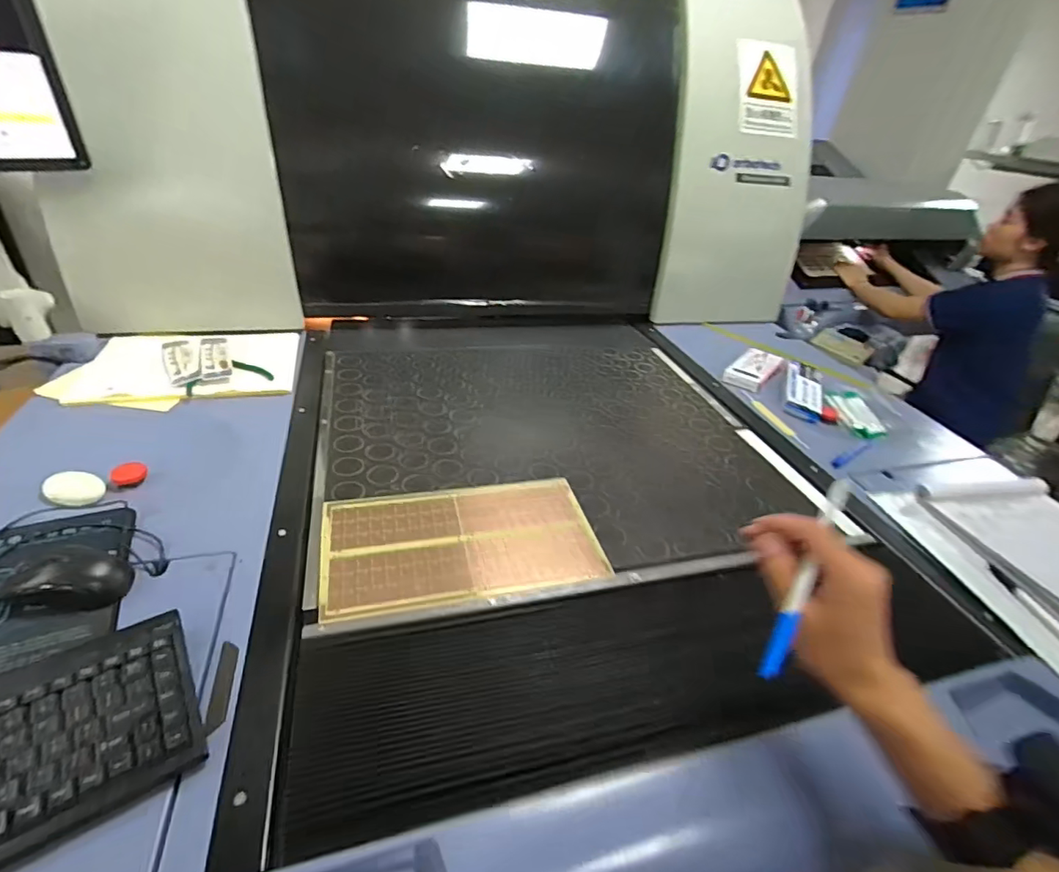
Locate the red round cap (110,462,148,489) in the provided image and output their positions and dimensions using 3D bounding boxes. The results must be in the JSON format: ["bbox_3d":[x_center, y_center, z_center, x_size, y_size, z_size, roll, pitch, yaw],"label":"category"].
[{"bbox_3d":[-0.534,0.052,0.690,0.039,0.010,0.045,-22,44,-37],"label":"red round cap"}]

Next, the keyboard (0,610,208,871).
[{"bbox_3d":[-0.399,0.238,0.363,0.278,0.020,0.149,-19,42,-33],"label":"keyboard"}]

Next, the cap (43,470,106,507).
[{"bbox_3d":[-0.580,0.068,0.660,0.065,0.016,0.056,32,41,31],"label":"cap"}]

